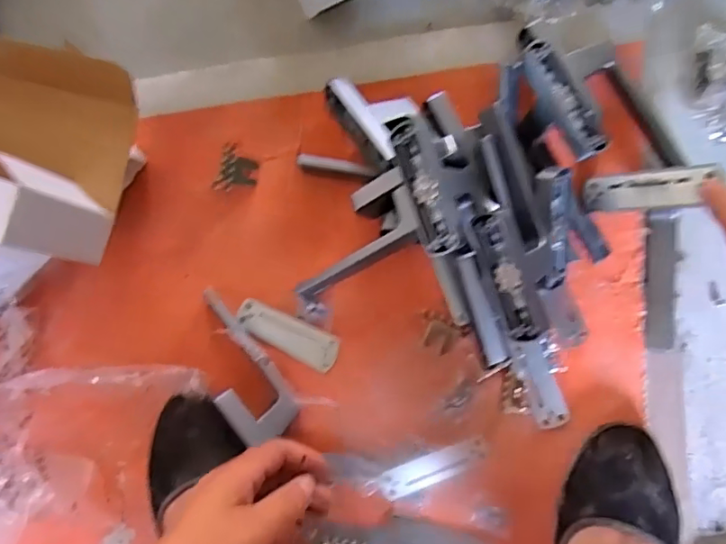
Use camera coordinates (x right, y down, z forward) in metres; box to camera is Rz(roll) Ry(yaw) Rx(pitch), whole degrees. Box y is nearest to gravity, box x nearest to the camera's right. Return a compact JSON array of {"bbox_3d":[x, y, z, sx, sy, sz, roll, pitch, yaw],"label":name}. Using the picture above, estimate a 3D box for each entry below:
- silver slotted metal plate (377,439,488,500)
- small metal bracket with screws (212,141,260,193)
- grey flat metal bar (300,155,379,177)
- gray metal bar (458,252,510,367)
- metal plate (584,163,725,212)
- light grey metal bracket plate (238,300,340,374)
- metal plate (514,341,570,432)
[{"bbox_3d":[0.061,0.170,0.472,0.095,0.007,0.026,-25,89,5],"label":"silver slotted metal plate"},{"bbox_3d":[-0.112,-0.090,0.481,0.029,0.025,0.041,19,93,4],"label":"small metal bracket with screws"},{"bbox_3d":[-0.021,-0.093,0.474,0.069,0.013,0.010,8,92,4],"label":"grey flat metal bar"},{"bbox_3d":[0.100,0.030,0.445,0.022,0.012,0.098,-18,103,5],"label":"gray metal bar"},{"bbox_3d":[0.229,-0.065,0.432,0.096,0.011,0.032,-3,124,39],"label":"metal plate"},{"bbox_3d":[-0.068,0.057,0.487,0.095,0.006,0.033,24,93,4],"label":"light grey metal bracket plate"},{"bbox_3d":[0.153,0.097,0.466,0.026,0.007,0.081,-20,90,5],"label":"metal plate"}]

